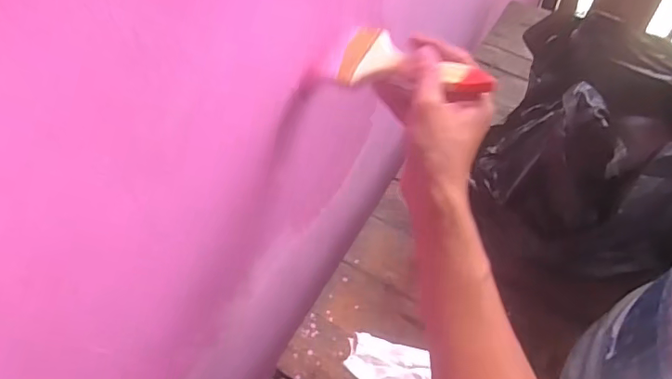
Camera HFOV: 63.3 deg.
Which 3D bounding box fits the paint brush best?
[{"bbox_3d":[0.051,-0.096,0.432,0.155,0.029,0.053,23,61,35],"label":"paint brush"}]

